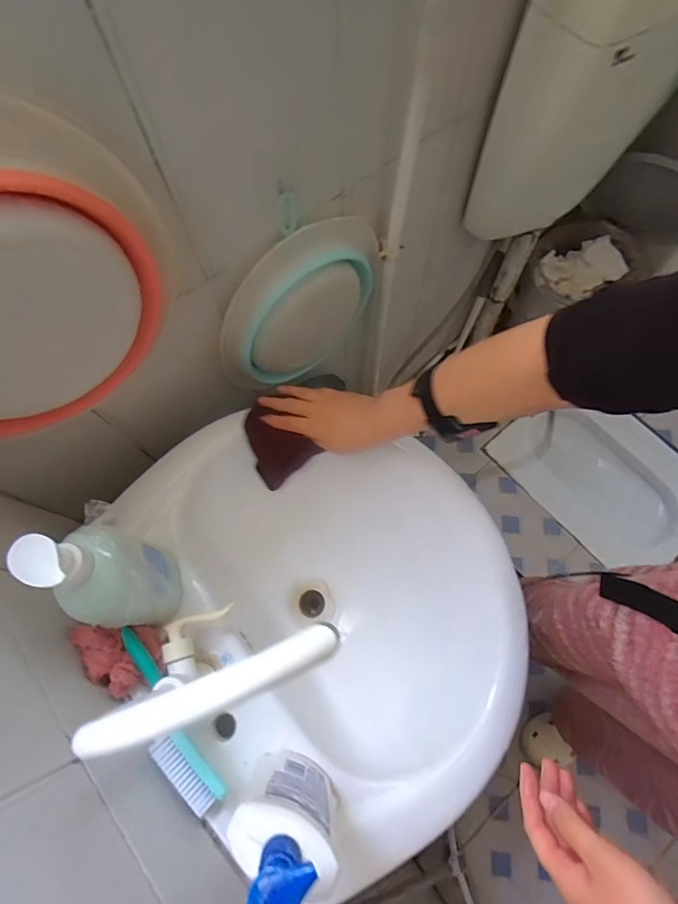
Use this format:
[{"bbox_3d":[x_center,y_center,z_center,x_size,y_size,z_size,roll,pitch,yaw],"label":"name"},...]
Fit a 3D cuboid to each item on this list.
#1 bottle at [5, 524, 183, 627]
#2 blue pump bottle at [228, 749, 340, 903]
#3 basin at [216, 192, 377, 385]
[{"bbox_3d":[-0.211,0.119,0.429,0.082,0.187,0.084,14,71,6],"label":"bottle"},{"bbox_3d":[-0.044,0.311,0.381,0.089,0.192,0.053,11,71,5],"label":"blue pump bottle"},{"bbox_3d":[-0.051,-0.214,0.656,0.278,0.305,0.044,-34,73,-11],"label":"basin"}]

